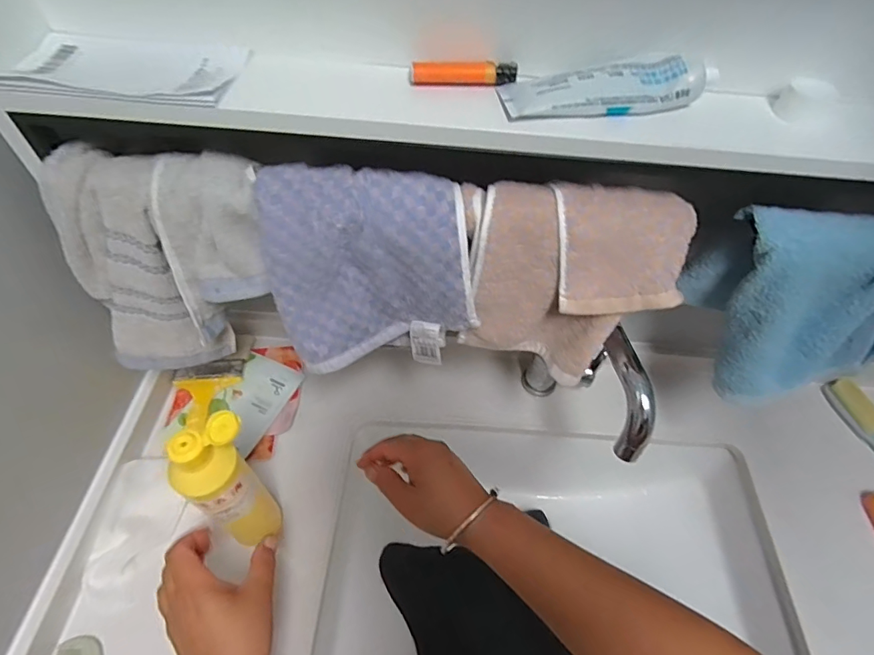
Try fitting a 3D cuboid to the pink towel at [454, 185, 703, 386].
[{"bbox_3d":[0.107,-0.033,0.417,0.171,0.155,0.089,6,54,1],"label":"pink towel"}]

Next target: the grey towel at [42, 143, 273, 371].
[{"bbox_3d":[-0.240,-0.042,0.438,0.183,0.226,0.057,6,37,5],"label":"grey towel"}]

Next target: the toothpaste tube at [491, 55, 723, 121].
[{"bbox_3d":[0.125,-0.177,0.347,0.151,0.026,0.044,-4,54,-7],"label":"toothpaste tube"}]

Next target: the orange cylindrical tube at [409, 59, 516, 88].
[{"bbox_3d":[0.020,-0.193,0.358,0.079,0.017,0.010,0,54,-4],"label":"orange cylindrical tube"}]

